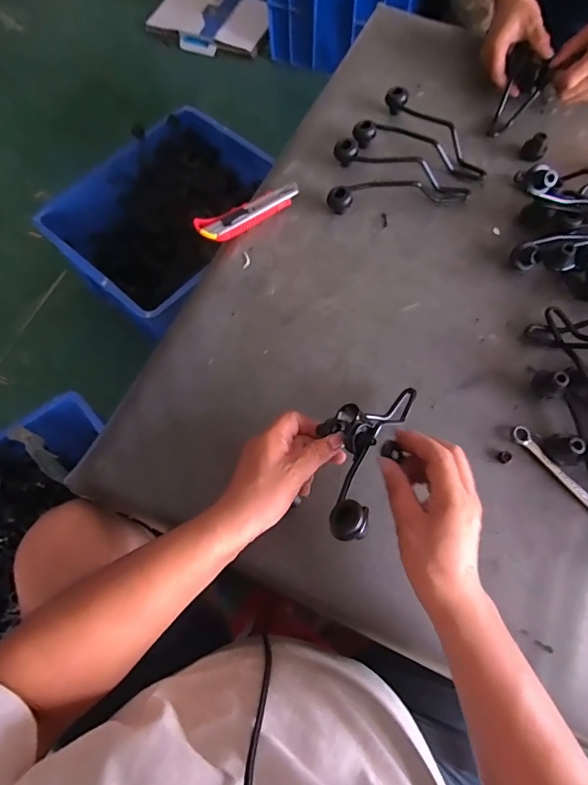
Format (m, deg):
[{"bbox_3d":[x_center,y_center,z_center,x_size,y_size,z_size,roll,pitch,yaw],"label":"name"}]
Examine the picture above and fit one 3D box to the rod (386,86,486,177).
[{"bbox_3d":[0.214,-0.390,0.643,0.037,0.036,0.196,-37,73,-12],"label":"rod"}]

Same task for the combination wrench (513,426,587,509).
[{"bbox_3d":[0.306,0.100,0.475,0.025,0.010,0.160,-36,73,-12],"label":"combination wrench"}]

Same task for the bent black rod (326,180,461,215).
[{"bbox_3d":[0.140,-0.273,0.600,0.189,0.034,0.030,-8,69,-2],"label":"bent black rod"}]

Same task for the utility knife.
[{"bbox_3d":[-0.062,-0.249,0.607,0.150,0.022,0.040,-26,71,-8],"label":"utility knife"}]

